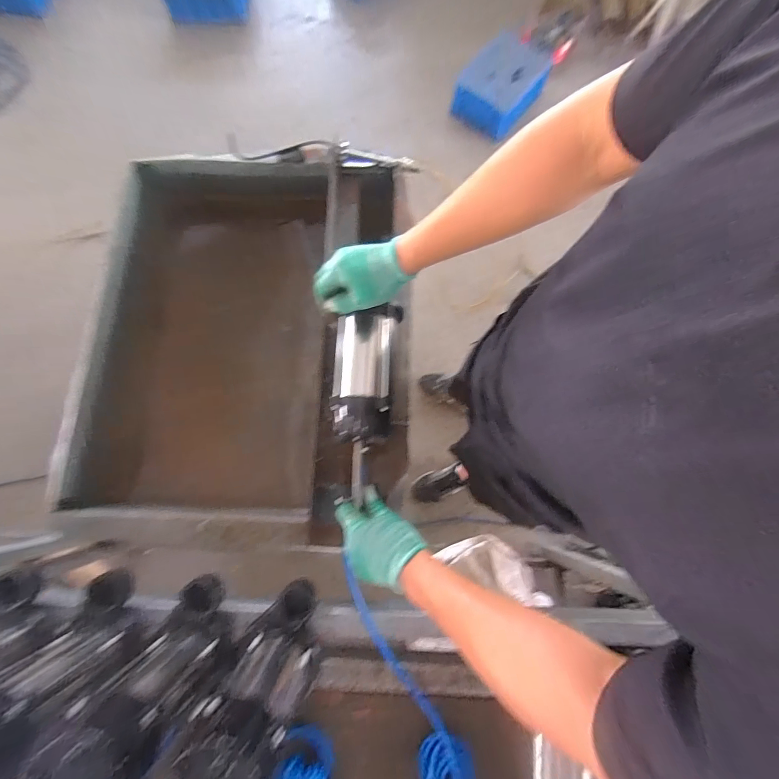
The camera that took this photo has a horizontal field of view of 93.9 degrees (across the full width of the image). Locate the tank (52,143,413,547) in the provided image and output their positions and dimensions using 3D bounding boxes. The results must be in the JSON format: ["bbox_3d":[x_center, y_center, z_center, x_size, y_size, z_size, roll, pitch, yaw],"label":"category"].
[{"bbox_3d":[-0.290,-0.103,0.765,0.572,0.227,0.747,0,78,1],"label":"tank"}]

